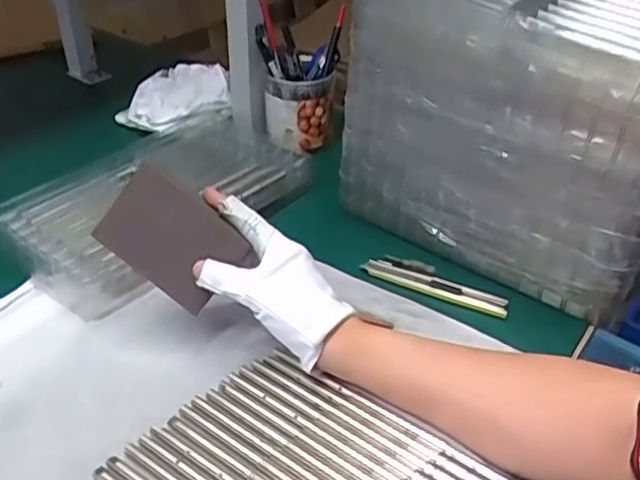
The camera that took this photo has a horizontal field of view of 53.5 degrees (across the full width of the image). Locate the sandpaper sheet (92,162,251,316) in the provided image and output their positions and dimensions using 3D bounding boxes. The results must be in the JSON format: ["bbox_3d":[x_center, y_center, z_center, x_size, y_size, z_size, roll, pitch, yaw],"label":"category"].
[{"bbox_3d":[-0.107,0.000,0.456,0.094,0.069,0.008,38,10,-8],"label":"sandpaper sheet"}]

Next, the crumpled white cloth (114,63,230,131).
[{"bbox_3d":[-0.177,-0.172,0.796,0.143,0.055,0.088,-21,54,4],"label":"crumpled white cloth"}]

